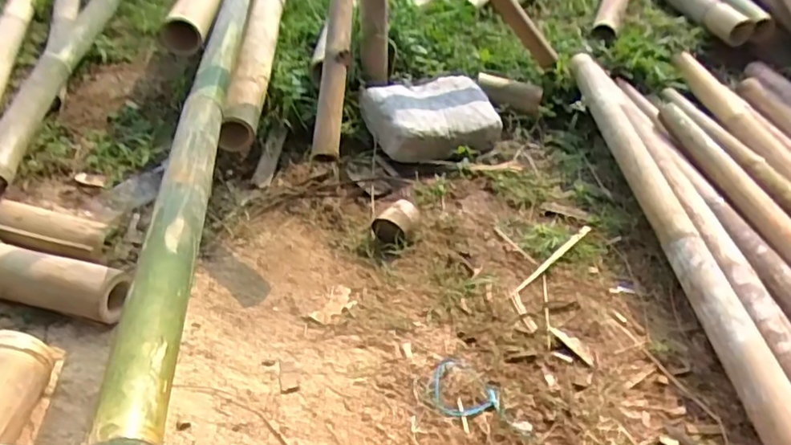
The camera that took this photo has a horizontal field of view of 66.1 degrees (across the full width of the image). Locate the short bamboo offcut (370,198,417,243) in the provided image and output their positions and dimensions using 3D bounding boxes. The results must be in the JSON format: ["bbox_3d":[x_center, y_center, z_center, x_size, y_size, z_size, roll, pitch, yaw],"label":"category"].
[{"bbox_3d":[0.000,0.004,0.995,0.074,0.060,0.068,6,36,-1],"label":"short bamboo offcut"}]

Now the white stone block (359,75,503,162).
[{"bbox_3d":[0.077,-0.207,1.237,0.261,0.118,0.195,-15,44,-19],"label":"white stone block"}]

